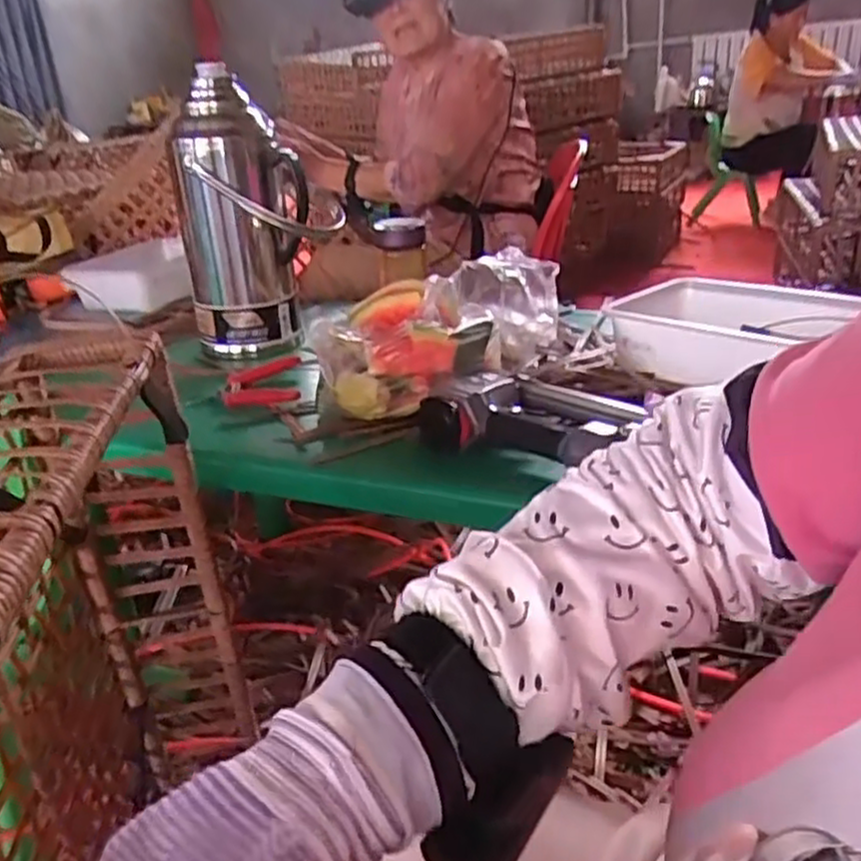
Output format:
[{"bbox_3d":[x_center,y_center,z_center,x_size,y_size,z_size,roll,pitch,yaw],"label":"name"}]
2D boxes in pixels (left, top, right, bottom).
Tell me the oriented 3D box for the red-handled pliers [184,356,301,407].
[{"bbox_3d":[-0.244,-0.056,0.980,0.145,0.029,0.153,-8,26,-6],"label":"red-handled pliers"}]

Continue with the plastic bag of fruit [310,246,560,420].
[{"bbox_3d":[0.026,-0.142,0.953,0.191,0.122,0.418,9,29,25],"label":"plastic bag of fruit"}]

